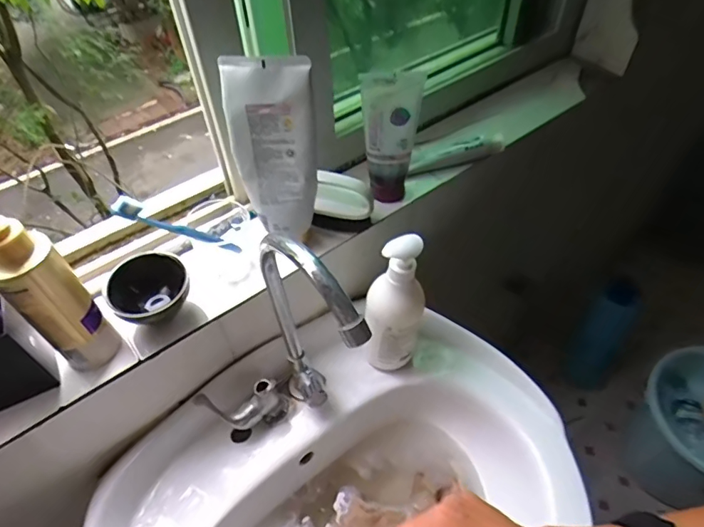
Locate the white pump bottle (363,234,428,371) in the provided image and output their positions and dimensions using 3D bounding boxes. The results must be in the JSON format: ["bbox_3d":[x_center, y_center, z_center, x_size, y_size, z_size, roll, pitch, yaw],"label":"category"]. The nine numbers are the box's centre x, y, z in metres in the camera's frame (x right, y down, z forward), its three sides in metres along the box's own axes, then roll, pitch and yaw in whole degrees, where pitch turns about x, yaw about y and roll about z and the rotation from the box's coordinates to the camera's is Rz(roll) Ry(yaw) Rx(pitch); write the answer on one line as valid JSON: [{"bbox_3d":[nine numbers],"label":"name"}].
[{"bbox_3d":[0.050,0.058,0.584,0.068,0.213,0.050,5,50,6],"label":"white pump bottle"}]

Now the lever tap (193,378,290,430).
[{"bbox_3d":[-0.129,0.175,0.594,0.099,0.069,0.043,-23,53,-17],"label":"lever tap"}]

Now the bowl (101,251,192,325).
[{"bbox_3d":[-0.217,0.034,0.522,0.081,0.043,0.081,-1,49,1],"label":"bowl"}]

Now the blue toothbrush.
[{"bbox_3d":[-0.169,-0.035,0.494,0.024,0.181,0.017,26,89,22],"label":"blue toothbrush"}]

